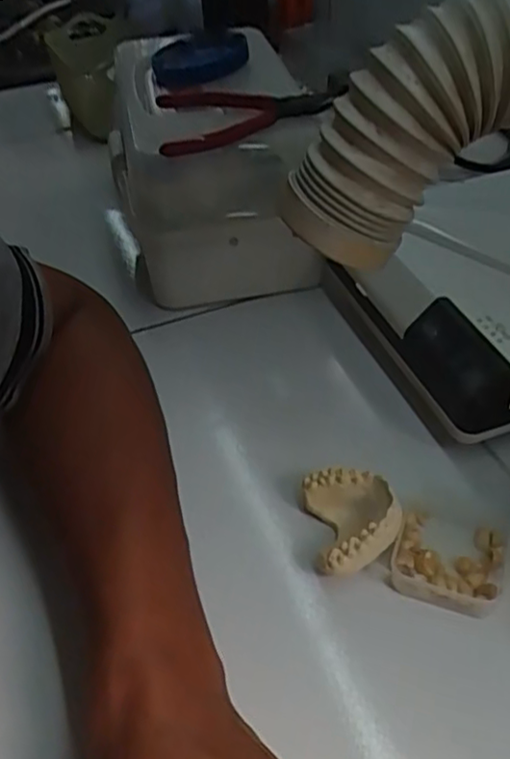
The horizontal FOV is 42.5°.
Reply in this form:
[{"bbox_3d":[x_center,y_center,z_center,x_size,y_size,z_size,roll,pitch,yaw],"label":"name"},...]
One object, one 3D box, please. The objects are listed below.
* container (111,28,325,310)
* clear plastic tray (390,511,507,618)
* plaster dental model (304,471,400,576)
[{"bbox_3d":[-0.032,-0.164,0.505,0.148,0.137,0.160,-7,44,-2],"label":"container"},{"bbox_3d":[0.101,0.091,0.340,0.053,0.016,0.054,12,47,17],"label":"clear plastic tray"},{"bbox_3d":[0.052,0.075,0.347,0.044,0.029,0.053,-7,44,-2],"label":"plaster dental model"}]

